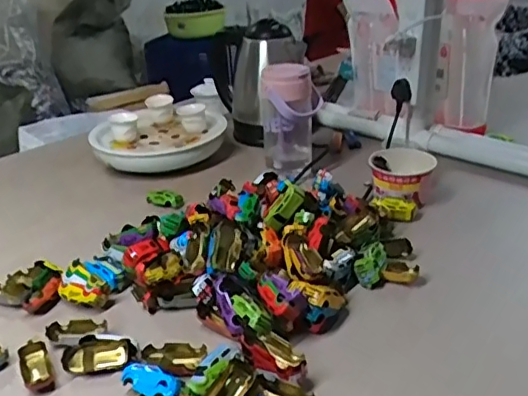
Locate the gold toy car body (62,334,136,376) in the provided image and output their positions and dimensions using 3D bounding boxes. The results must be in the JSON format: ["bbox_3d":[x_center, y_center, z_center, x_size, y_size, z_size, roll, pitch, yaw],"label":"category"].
[{"bbox_3d":[-0.168,0.159,0.575,0.071,0.025,0.026,-3,27,1],"label":"gold toy car body"}]

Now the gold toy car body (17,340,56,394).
[{"bbox_3d":[-0.232,0.170,0.571,0.028,0.018,0.064,-16,29,-24],"label":"gold toy car body"}]

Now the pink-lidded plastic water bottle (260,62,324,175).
[{"bbox_3d":[0.044,-0.128,0.932,0.100,0.182,0.103,-2,27,4],"label":"pink-lidded plastic water bottle"}]

